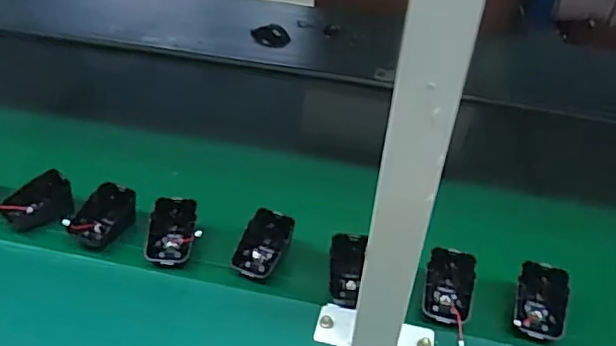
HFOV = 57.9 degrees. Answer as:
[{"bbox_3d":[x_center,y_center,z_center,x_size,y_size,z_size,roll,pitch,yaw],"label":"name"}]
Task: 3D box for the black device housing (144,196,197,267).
[{"bbox_3d":[-0.144,0.062,0.590,0.049,0.022,0.071,7,69,-6],"label":"black device housing"}]

